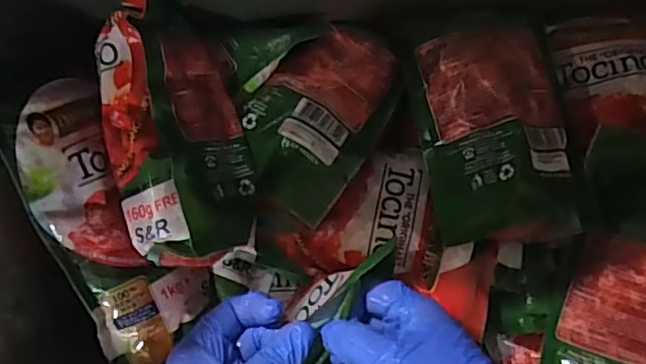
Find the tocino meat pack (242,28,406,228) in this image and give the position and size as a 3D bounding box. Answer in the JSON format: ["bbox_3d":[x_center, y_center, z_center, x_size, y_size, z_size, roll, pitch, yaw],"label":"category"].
[{"bbox_3d":[0.000,-0.064,0.510,0.110,0.027,0.177,38,68,-1],"label":"tocino meat pack"}]

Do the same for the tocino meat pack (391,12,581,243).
[{"bbox_3d":[0.148,-0.052,0.509,0.130,0.044,0.207,-11,67,4],"label":"tocino meat pack"}]

